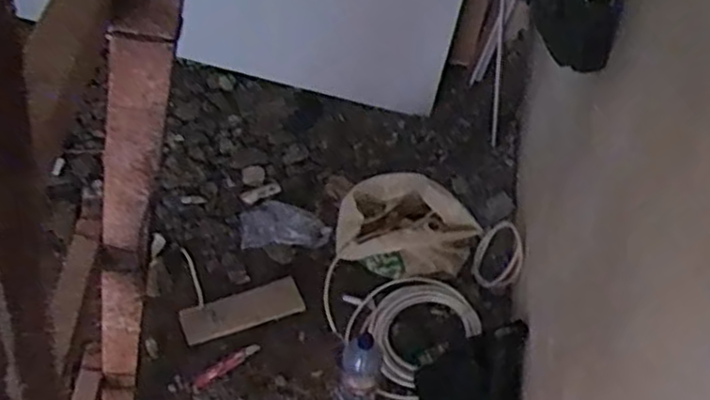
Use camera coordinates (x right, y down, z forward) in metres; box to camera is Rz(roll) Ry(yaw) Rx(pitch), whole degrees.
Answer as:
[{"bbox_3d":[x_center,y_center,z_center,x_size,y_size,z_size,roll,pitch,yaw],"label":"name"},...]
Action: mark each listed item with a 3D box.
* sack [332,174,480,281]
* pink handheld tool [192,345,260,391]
[{"bbox_3d":[0.128,0.083,1.801,0.348,0.190,0.209,13,50,6],"label":"sack"},{"bbox_3d":[-0.300,0.384,1.640,0.172,0.012,0.032,-31,59,-28],"label":"pink handheld tool"}]

